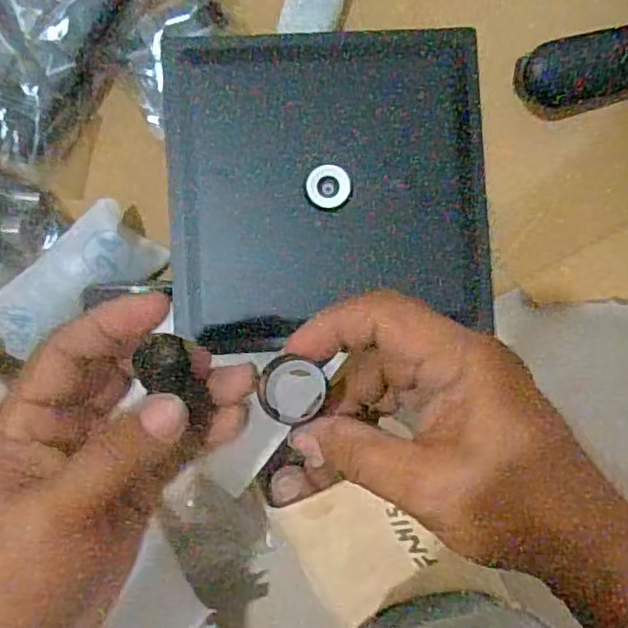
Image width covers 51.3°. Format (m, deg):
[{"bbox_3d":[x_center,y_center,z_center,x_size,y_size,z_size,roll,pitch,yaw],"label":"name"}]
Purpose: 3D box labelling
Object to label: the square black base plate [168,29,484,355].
[{"bbox_3d":[0.010,-0.081,0.408,0.192,0.022,0.191,-4,88,-5],"label":"square black base plate"}]

